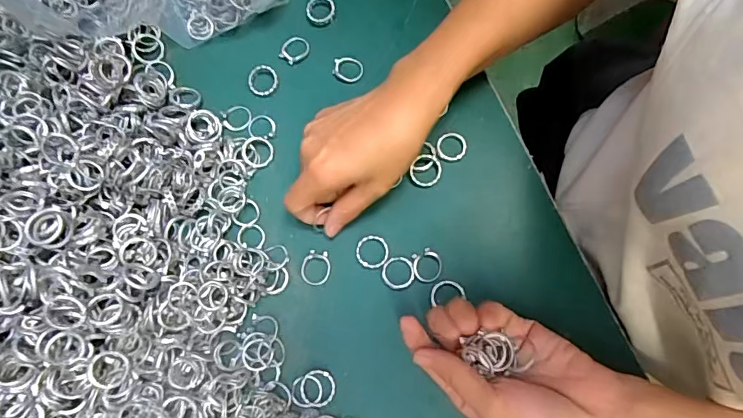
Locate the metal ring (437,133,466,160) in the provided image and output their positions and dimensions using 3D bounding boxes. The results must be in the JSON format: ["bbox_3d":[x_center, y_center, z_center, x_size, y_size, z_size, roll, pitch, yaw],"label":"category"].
[{"bbox_3d":[0.061,-0.048,0.358,0.023,0.004,0.021,0,76,0],"label":"metal ring"}]

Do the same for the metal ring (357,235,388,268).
[{"bbox_3d":[0.000,0.031,0.342,0.023,0.004,0.024,9,76,3],"label":"metal ring"}]

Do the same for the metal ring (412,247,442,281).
[{"bbox_3d":[0.040,0.040,0.340,0.022,0.004,0.023,0,76,0],"label":"metal ring"}]

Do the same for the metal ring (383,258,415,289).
[{"bbox_3d":[0.019,0.045,0.338,0.023,0.004,0.023,0,76,0],"label":"metal ring"}]

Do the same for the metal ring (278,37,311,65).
[{"bbox_3d":[-0.063,-0.130,0.385,0.026,0.004,0.021,-33,78,-8],"label":"metal ring"}]

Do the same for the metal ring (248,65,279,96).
[{"bbox_3d":[-0.086,-0.103,0.377,0.024,0.005,0.024,0,76,0],"label":"metal ring"}]

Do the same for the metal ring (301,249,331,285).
[{"bbox_3d":[-0.040,0.042,0.343,0.021,0.004,0.024,9,76,3],"label":"metal ring"}]

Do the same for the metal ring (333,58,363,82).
[{"bbox_3d":[-0.019,-0.112,0.378,0.024,0.004,0.020,6,76,2],"label":"metal ring"}]

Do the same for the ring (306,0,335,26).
[{"bbox_3d":[-0.042,-0.163,0.389,0.023,0.005,0.024,0,76,0],"label":"ring"}]

